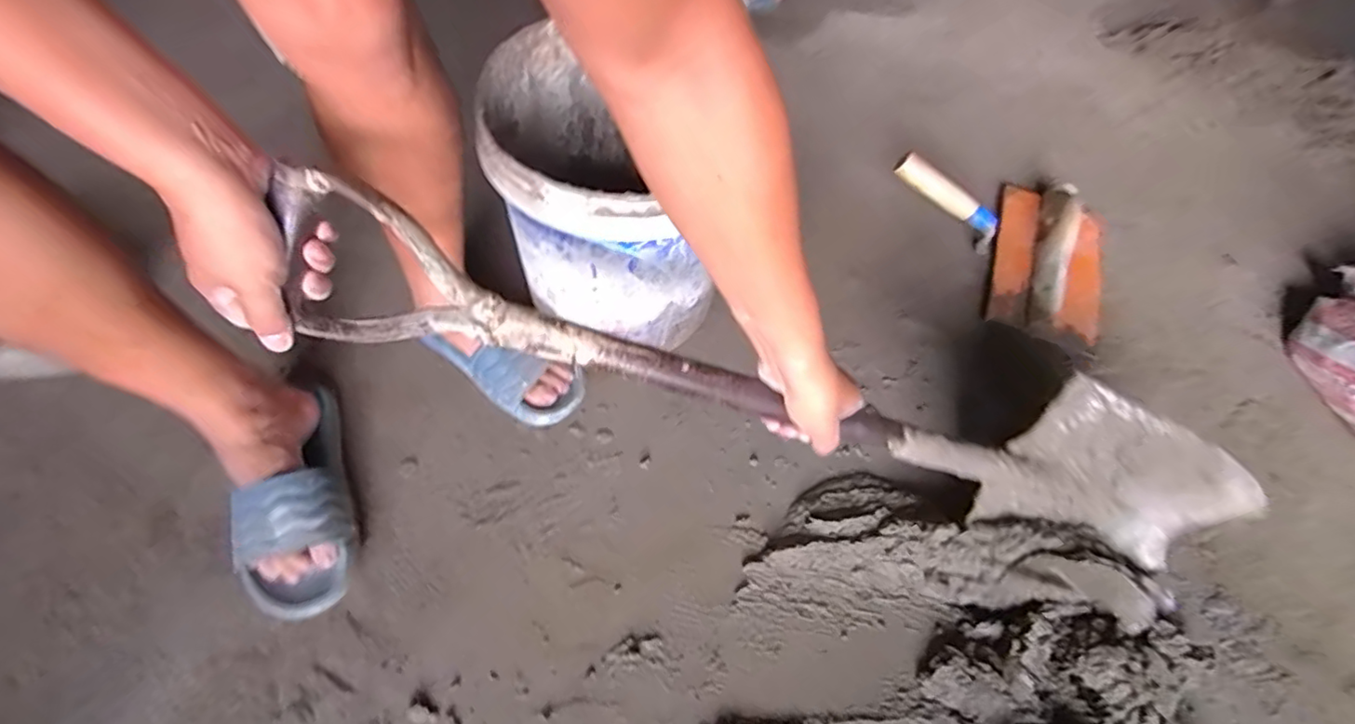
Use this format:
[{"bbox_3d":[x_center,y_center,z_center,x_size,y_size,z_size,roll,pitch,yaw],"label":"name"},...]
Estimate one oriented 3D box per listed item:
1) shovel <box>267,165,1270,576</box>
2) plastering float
[{"bbox_3d":[0.138,0.035,0.554,0.897,0.155,0.104,16,55,-17],"label":"shovel"},{"bbox_3d":[0.582,-0.163,0.948,0.169,0.053,0.331,23,58,10],"label":"plastering float"}]

